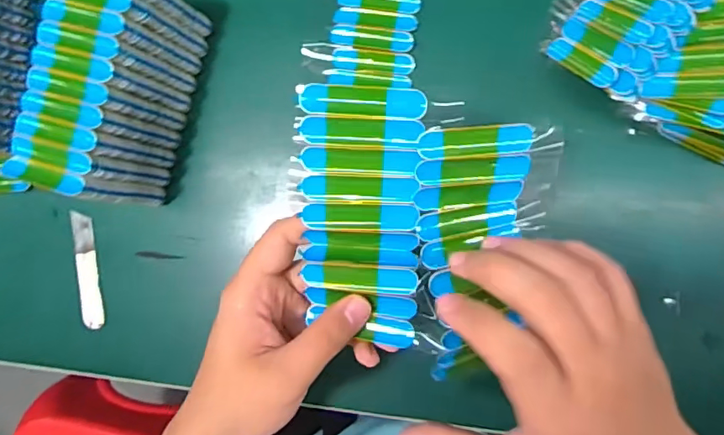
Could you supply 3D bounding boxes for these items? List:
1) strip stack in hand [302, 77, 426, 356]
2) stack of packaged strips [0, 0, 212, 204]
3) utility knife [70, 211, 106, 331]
[{"bbox_3d":[-0.001,0.001,0.276,0.063,0.016,0.135,-1,105,7],"label":"strip stack in hand"},{"bbox_3d":[-0.180,-0.092,0.376,0.074,0.096,0.152,16,92,8],"label":"stack of packaged strips"},{"bbox_3d":[-0.230,0.045,0.430,0.018,0.006,0.096,-6,88,9],"label":"utility knife"}]

